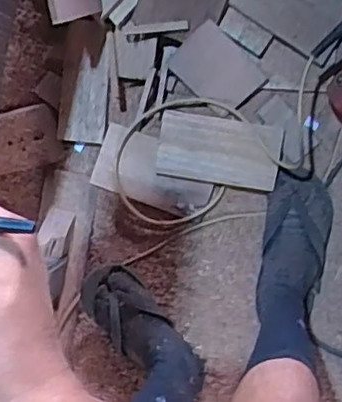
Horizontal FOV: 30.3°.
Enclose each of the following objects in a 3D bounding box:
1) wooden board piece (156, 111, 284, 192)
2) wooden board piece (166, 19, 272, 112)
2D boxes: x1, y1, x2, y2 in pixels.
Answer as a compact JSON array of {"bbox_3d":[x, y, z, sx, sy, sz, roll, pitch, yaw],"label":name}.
[{"bbox_3d":[0.082,-0.082,1.064,0.202,0.018,0.109,9,97,6],"label":"wooden board piece"},{"bbox_3d":[0.075,-0.214,1.035,0.136,0.006,0.106,42,107,-16],"label":"wooden board piece"}]

